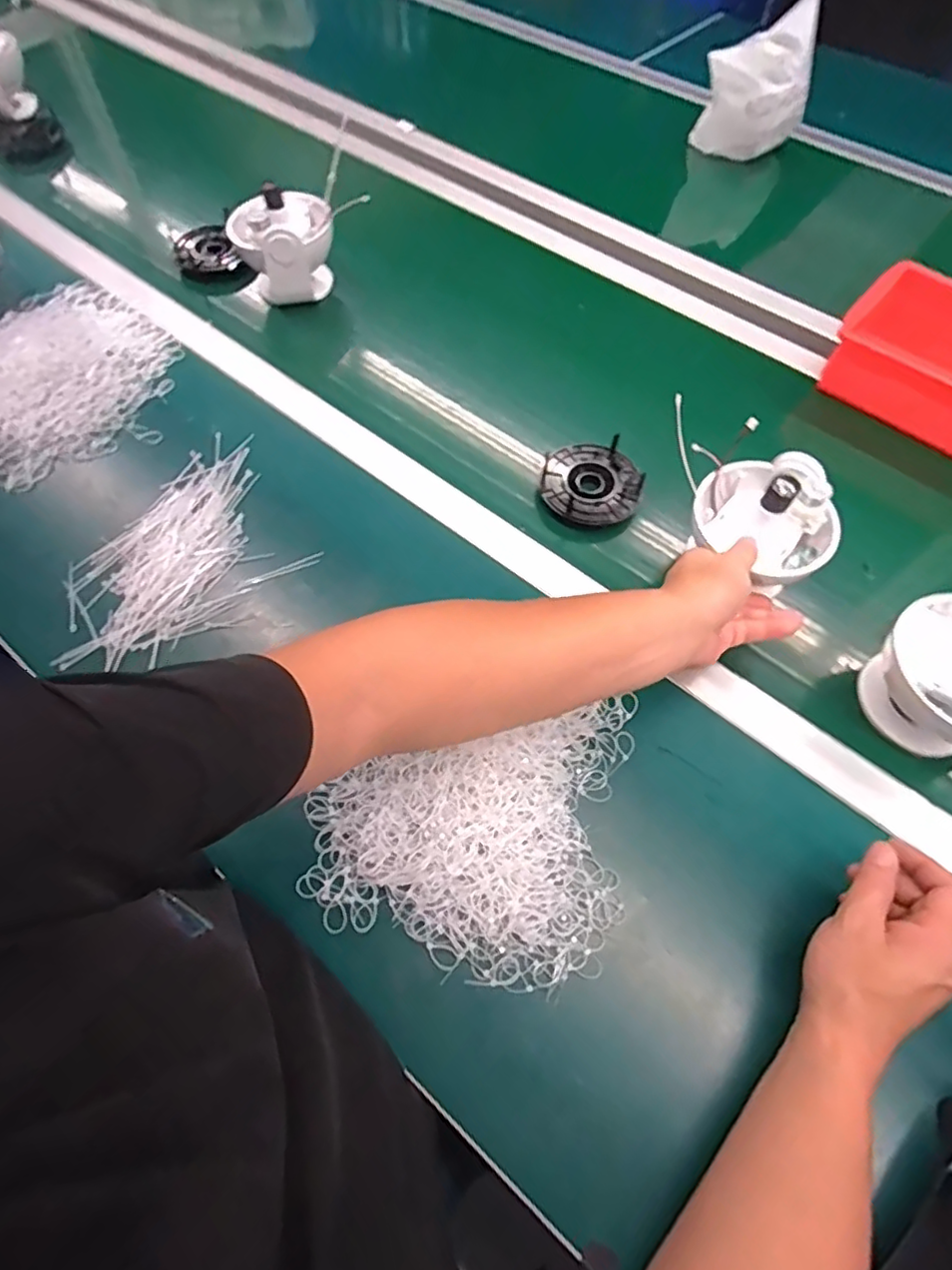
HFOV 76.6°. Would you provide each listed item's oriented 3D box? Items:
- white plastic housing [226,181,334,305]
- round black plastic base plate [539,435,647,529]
[{"bbox_3d":[-0.229,-0.464,0.734,0.117,0.117,0.109,-20,65,-11],"label":"white plastic housing"},{"bbox_3d":[0.117,-0.152,0.609,0.098,0.028,0.101,1,63,-1],"label":"round black plastic base plate"}]

